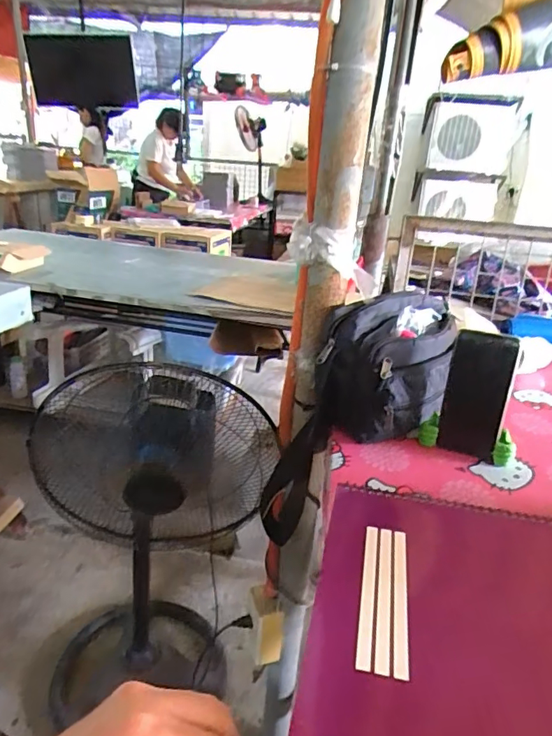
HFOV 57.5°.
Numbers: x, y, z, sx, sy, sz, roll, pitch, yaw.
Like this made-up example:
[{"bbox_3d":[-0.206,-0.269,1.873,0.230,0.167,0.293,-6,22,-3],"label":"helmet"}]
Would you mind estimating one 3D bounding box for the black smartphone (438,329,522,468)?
[{"bbox_3d":[0.257,0.036,0.645,0.075,0.164,0.011,14,19,26],"label":"black smartphone"}]

